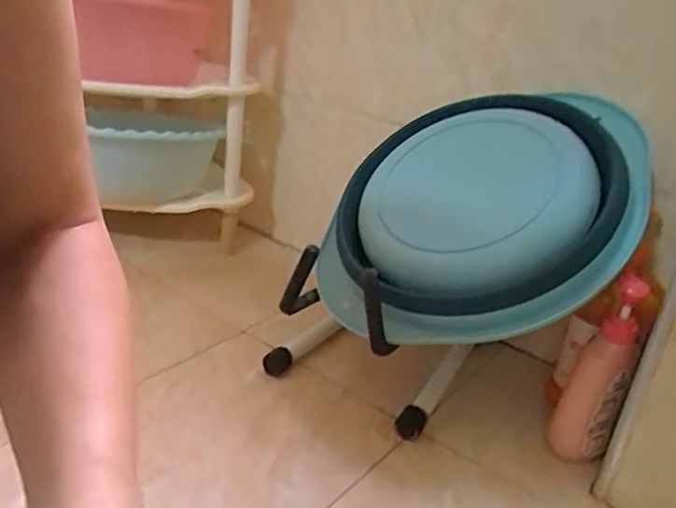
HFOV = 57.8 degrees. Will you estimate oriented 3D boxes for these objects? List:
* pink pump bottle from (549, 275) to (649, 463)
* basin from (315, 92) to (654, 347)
[{"bbox_3d":[0.300,0.134,0.711,0.062,0.221,0.085,16,25,19],"label":"pink pump bottle"},{"bbox_3d":[0.155,-0.056,0.727,0.393,0.053,0.328,-21,54,15],"label":"basin"}]

